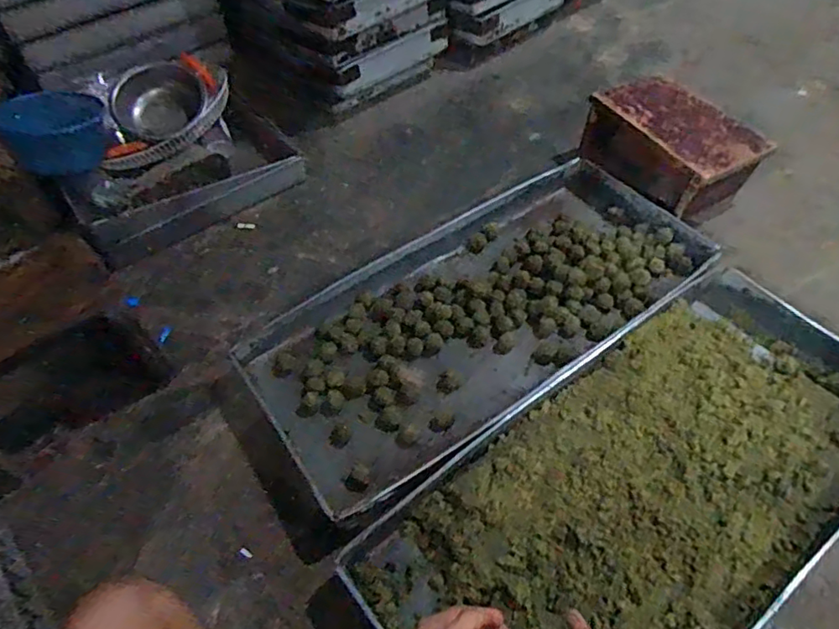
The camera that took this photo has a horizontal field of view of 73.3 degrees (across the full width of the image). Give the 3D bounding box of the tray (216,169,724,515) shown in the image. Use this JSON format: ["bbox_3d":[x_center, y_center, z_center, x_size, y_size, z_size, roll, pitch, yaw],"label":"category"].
[{"bbox_3d":[0.109,-0.014,0.976,0.818,0.077,0.387,-30,58,-19],"label":"tray"}]

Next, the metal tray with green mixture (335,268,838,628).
[{"bbox_3d":[0.317,0.238,0.778,0.817,0.056,0.370,-32,59,-20],"label":"metal tray with green mixture"}]

